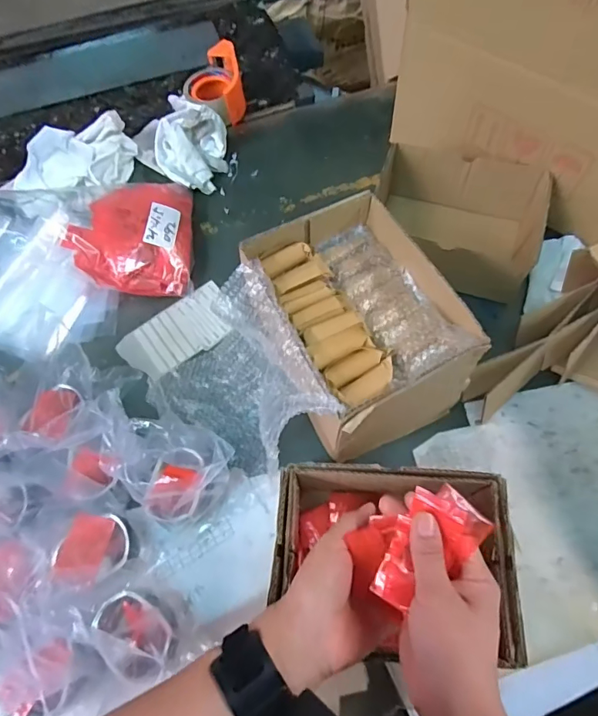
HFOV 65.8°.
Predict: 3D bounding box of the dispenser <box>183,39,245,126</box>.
[{"bbox_3d":[-0.145,-0.457,0.776,0.092,0.054,0.137,-11,65,-3],"label":"dispenser"}]

